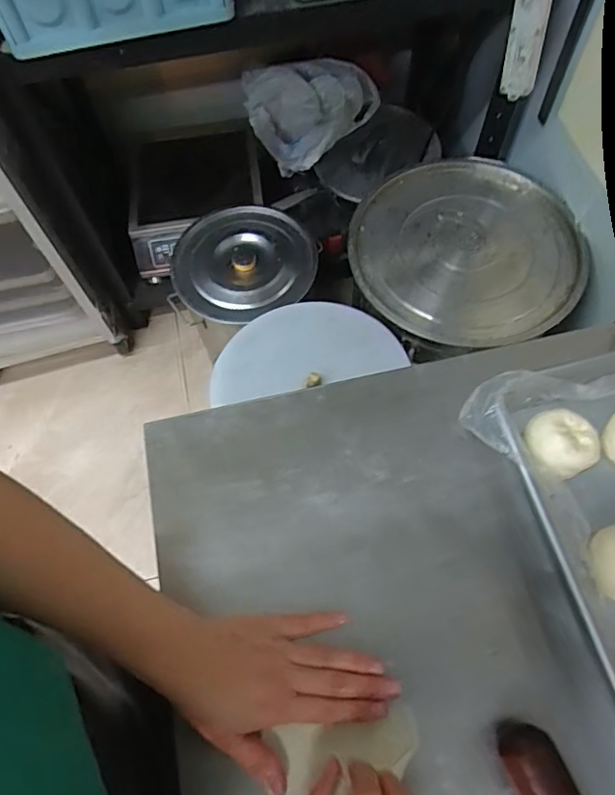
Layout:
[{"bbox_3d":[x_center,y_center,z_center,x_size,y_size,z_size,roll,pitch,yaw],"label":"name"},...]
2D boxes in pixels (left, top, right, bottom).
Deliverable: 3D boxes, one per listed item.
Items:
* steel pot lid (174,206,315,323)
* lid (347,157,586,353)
[{"bbox_3d":[-0.145,-0.298,1.193,0.304,0.045,0.293,-1,65,1],"label":"steel pot lid"},{"bbox_3d":[0.322,-0.313,1.112,0.471,0.069,0.437,-1,65,1],"label":"lid"}]

